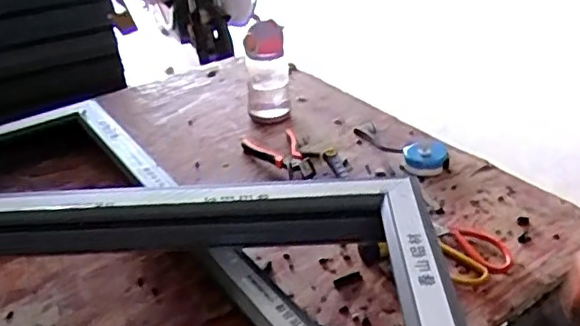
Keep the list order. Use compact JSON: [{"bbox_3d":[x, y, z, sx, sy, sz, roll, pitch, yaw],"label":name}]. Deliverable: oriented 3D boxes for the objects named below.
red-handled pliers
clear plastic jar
[{"bbox_3d":[-0.023,-0.013,0.988,0.093,0.032,0.173,-9,33,-10],"label":"red-handled pliers"},{"bbox_3d":[-0.042,-0.165,1.100,0.079,0.188,0.077,-2,32,1],"label":"clear plastic jar"}]

